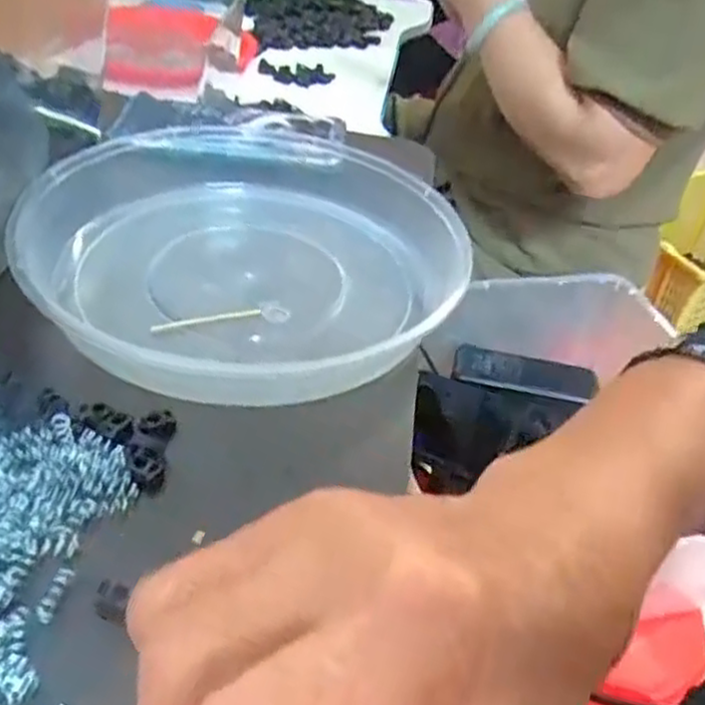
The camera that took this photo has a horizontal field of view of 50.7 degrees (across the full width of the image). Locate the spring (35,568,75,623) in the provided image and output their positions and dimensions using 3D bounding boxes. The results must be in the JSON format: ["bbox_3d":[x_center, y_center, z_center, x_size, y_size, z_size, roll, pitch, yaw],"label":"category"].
[{"bbox_3d":[-0.103,0.084,0.258,0.005,0.004,0.019,11,39,5],"label":"spring"}]

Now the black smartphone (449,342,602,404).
[{"bbox_3d":[0.157,0.018,0.676,0.128,0.014,0.047,13,39,4],"label":"black smartphone"}]

